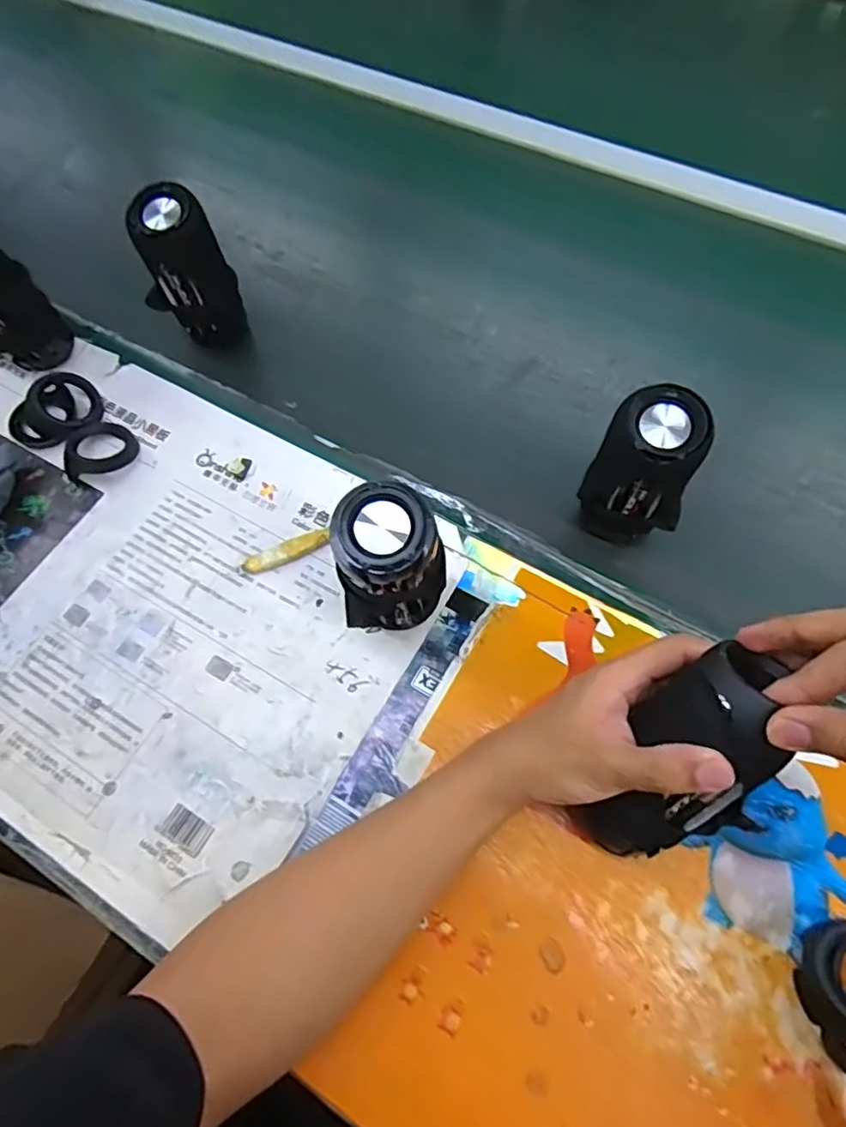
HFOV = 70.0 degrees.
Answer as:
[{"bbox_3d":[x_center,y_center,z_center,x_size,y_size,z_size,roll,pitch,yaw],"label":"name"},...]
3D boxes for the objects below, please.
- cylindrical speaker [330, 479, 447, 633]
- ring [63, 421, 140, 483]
[{"bbox_3d":[-0.020,0.009,0.419,0.067,0.157,0.052,-6,66,-1],"label":"cylindrical speaker"},{"bbox_3d":[-0.297,-0.107,0.559,0.065,0.013,0.058,-12,66,-4],"label":"ring"}]

